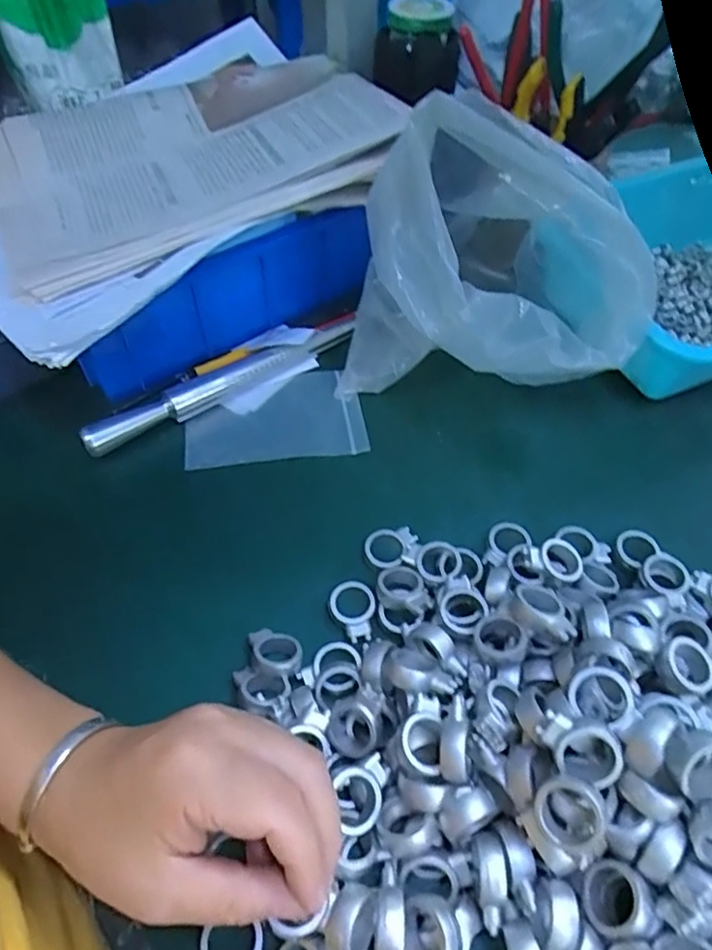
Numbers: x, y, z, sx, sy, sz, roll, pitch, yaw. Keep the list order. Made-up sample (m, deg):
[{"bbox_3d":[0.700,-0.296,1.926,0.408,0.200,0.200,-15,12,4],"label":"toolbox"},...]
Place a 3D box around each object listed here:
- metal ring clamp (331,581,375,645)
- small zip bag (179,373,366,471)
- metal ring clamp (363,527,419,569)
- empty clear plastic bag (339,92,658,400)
[{"bbox_3d":[-0.001,0.076,0.340,0.025,0.006,0.035,-12,55,-9],"label":"metal ring clamp"},{"bbox_3d":[-0.057,-0.040,0.428,0.121,0.007,0.076,-6,54,-5],"label":"small zip bag"},{"bbox_3d":[0.021,0.043,0.363,0.031,0.010,0.029,-2,54,-2],"label":"metal ring clamp"},{"bbox_3d":[0.073,-0.127,0.383,0.155,0.172,0.163,-18,56,-13],"label":"empty clear plastic bag"}]

